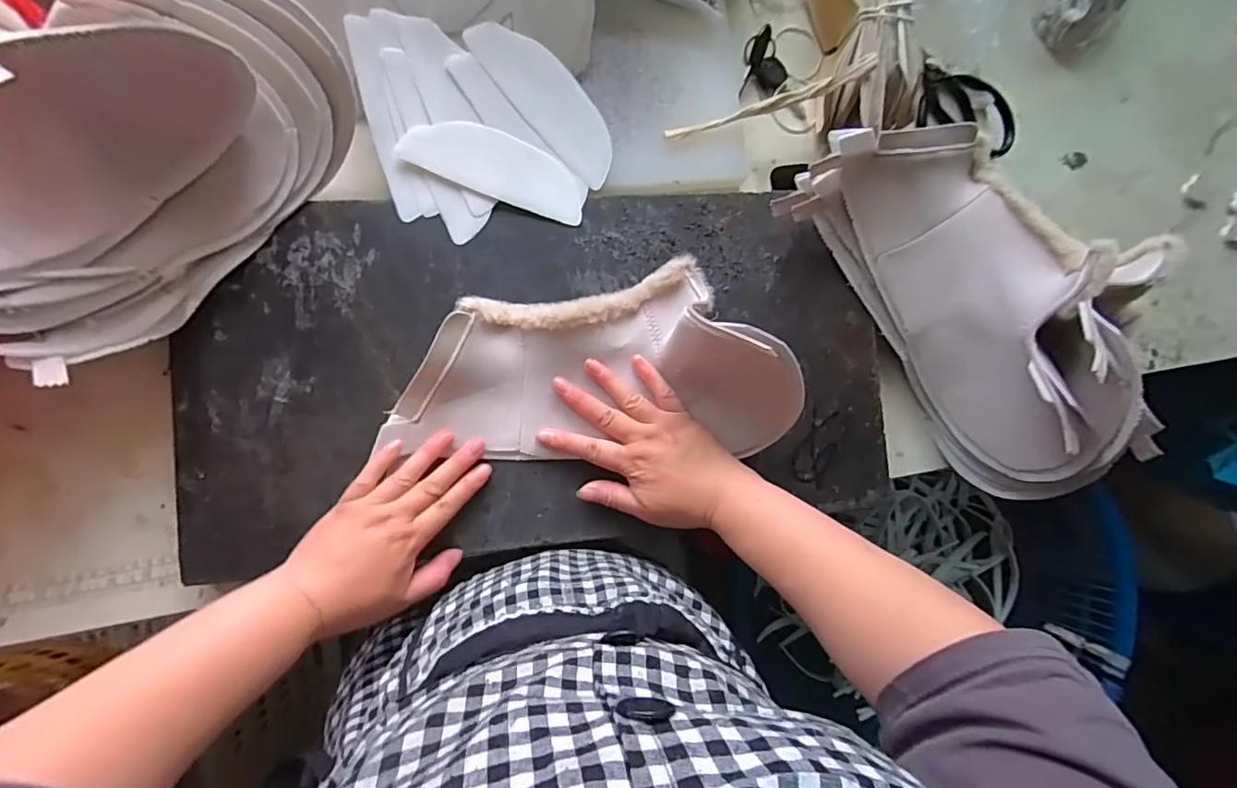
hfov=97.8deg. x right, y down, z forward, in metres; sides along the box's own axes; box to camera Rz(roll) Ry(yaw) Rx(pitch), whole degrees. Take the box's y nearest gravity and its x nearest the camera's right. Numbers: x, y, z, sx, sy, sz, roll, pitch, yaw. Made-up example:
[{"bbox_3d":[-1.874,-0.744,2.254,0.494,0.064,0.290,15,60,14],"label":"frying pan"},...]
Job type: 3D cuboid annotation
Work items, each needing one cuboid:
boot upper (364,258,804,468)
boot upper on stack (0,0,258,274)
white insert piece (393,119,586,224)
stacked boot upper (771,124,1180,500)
[{"bbox_3d":[-0.020,-0.023,0.424,0.325,0.081,0.153,-3,90,-1],"label":"boot upper"},{"bbox_3d":[-0.383,-0.175,0.333,0.236,0.111,0.122,-44,93,-9],"label":"boot upper on stack"},{"bbox_3d":[-0.100,-0.190,0.448,0.149,0.009,0.051,18,83,-7],"label":"white insert piece"},{"bbox_3d":[0.309,-0.087,0.444,0.159,0.151,0.335,-37,92,-9],"label":"stacked boot upper"}]

